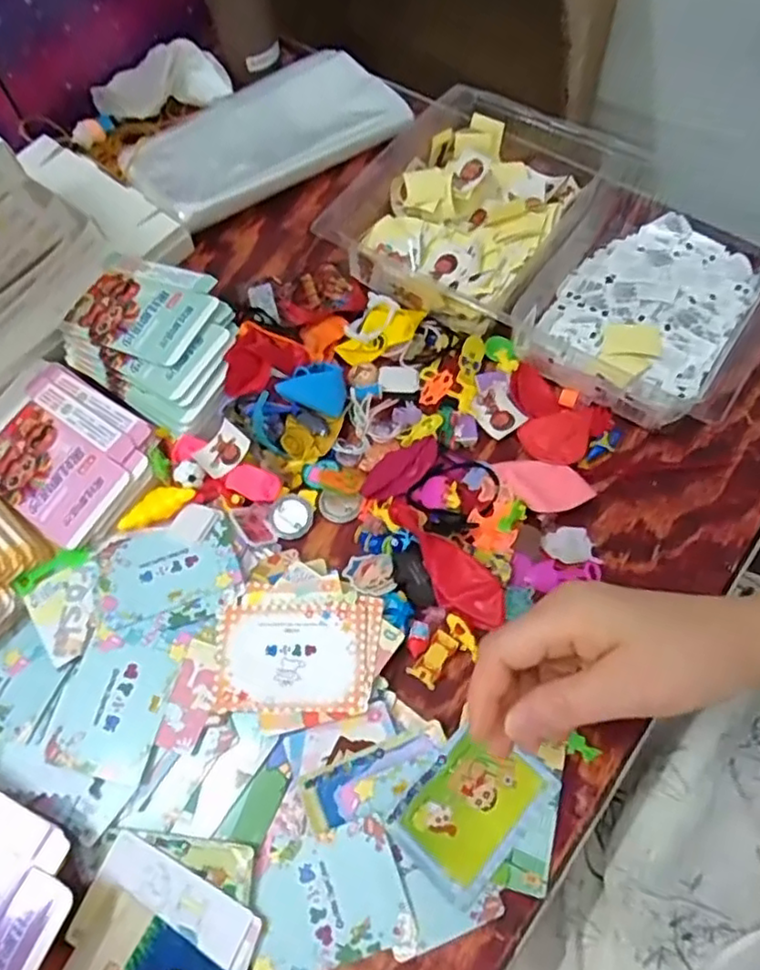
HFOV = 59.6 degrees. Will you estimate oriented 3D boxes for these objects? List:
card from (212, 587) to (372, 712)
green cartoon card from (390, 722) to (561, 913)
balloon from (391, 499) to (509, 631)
[{"bbox_3d":[-0.051,0.099,0.399,0.091,0.004,0.072,2,61,1],"label":"card"},{"bbox_3d":[0.051,0.176,0.368,0.060,0.005,0.083,42,69,16],"label":"green cartoon card"},{"bbox_3d":[0.041,0.050,0.424,0.035,0.009,0.098,-42,72,-17],"label":"balloon"}]

